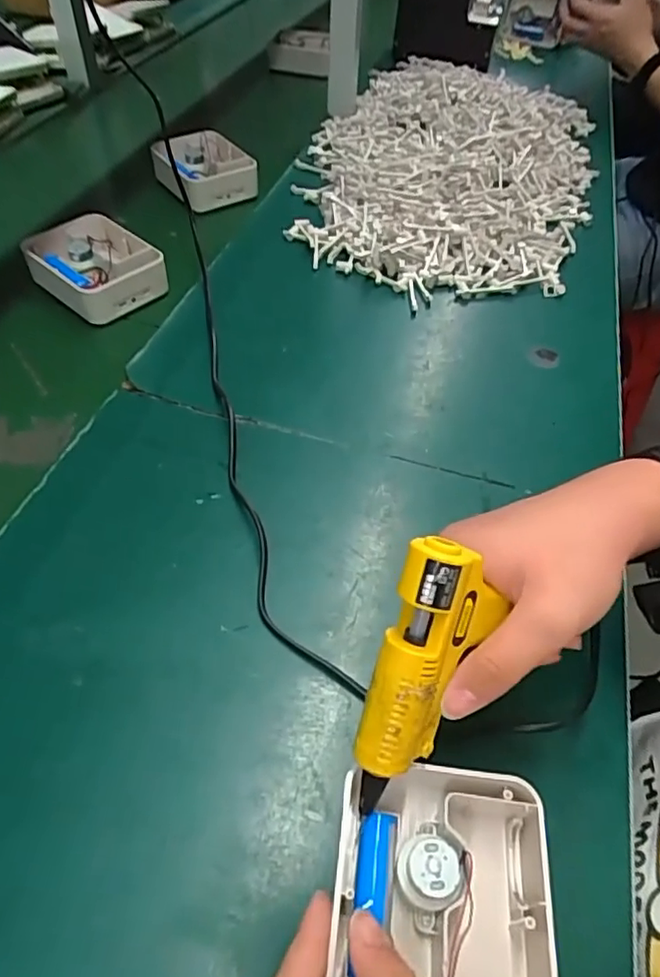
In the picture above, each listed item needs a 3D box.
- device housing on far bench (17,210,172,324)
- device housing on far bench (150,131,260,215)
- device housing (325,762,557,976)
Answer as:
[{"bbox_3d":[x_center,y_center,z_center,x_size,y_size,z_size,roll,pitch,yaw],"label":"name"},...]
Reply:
[{"bbox_3d":[-0.249,-0.236,0.632,0.131,0.042,0.095,36,57,24],"label":"device housing on far bench"},{"bbox_3d":[-0.164,-0.415,0.777,0.100,0.043,0.114,-27,57,-24],"label":"device housing on far bench"},{"bbox_3d":[0.054,0.198,0.283,0.102,0.044,0.114,5,50,1],"label":"device housing"}]

